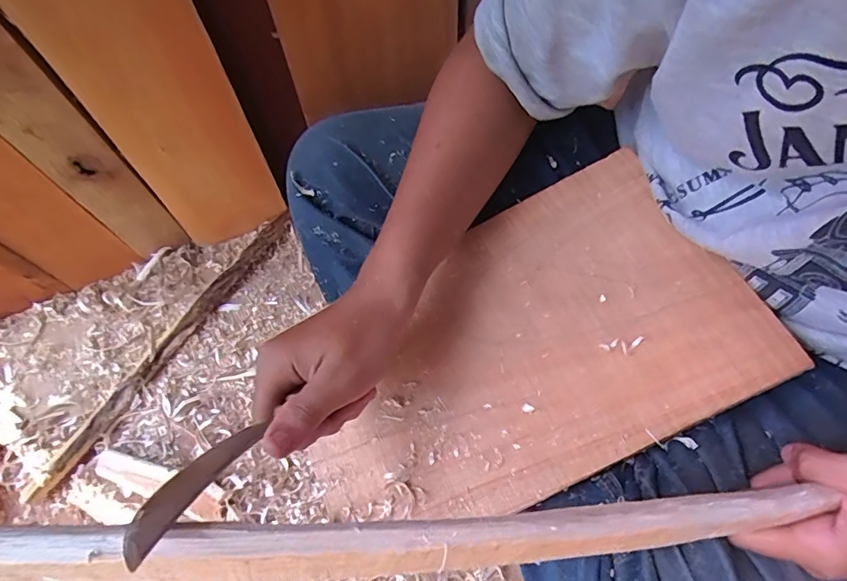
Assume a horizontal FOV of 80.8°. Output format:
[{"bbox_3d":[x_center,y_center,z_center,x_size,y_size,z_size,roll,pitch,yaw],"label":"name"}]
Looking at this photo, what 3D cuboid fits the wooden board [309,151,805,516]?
[{"bbox_3d":[0.060,0.039,0.358,0.311,0.008,0.196,-28,63,2],"label":"wooden board"}]

